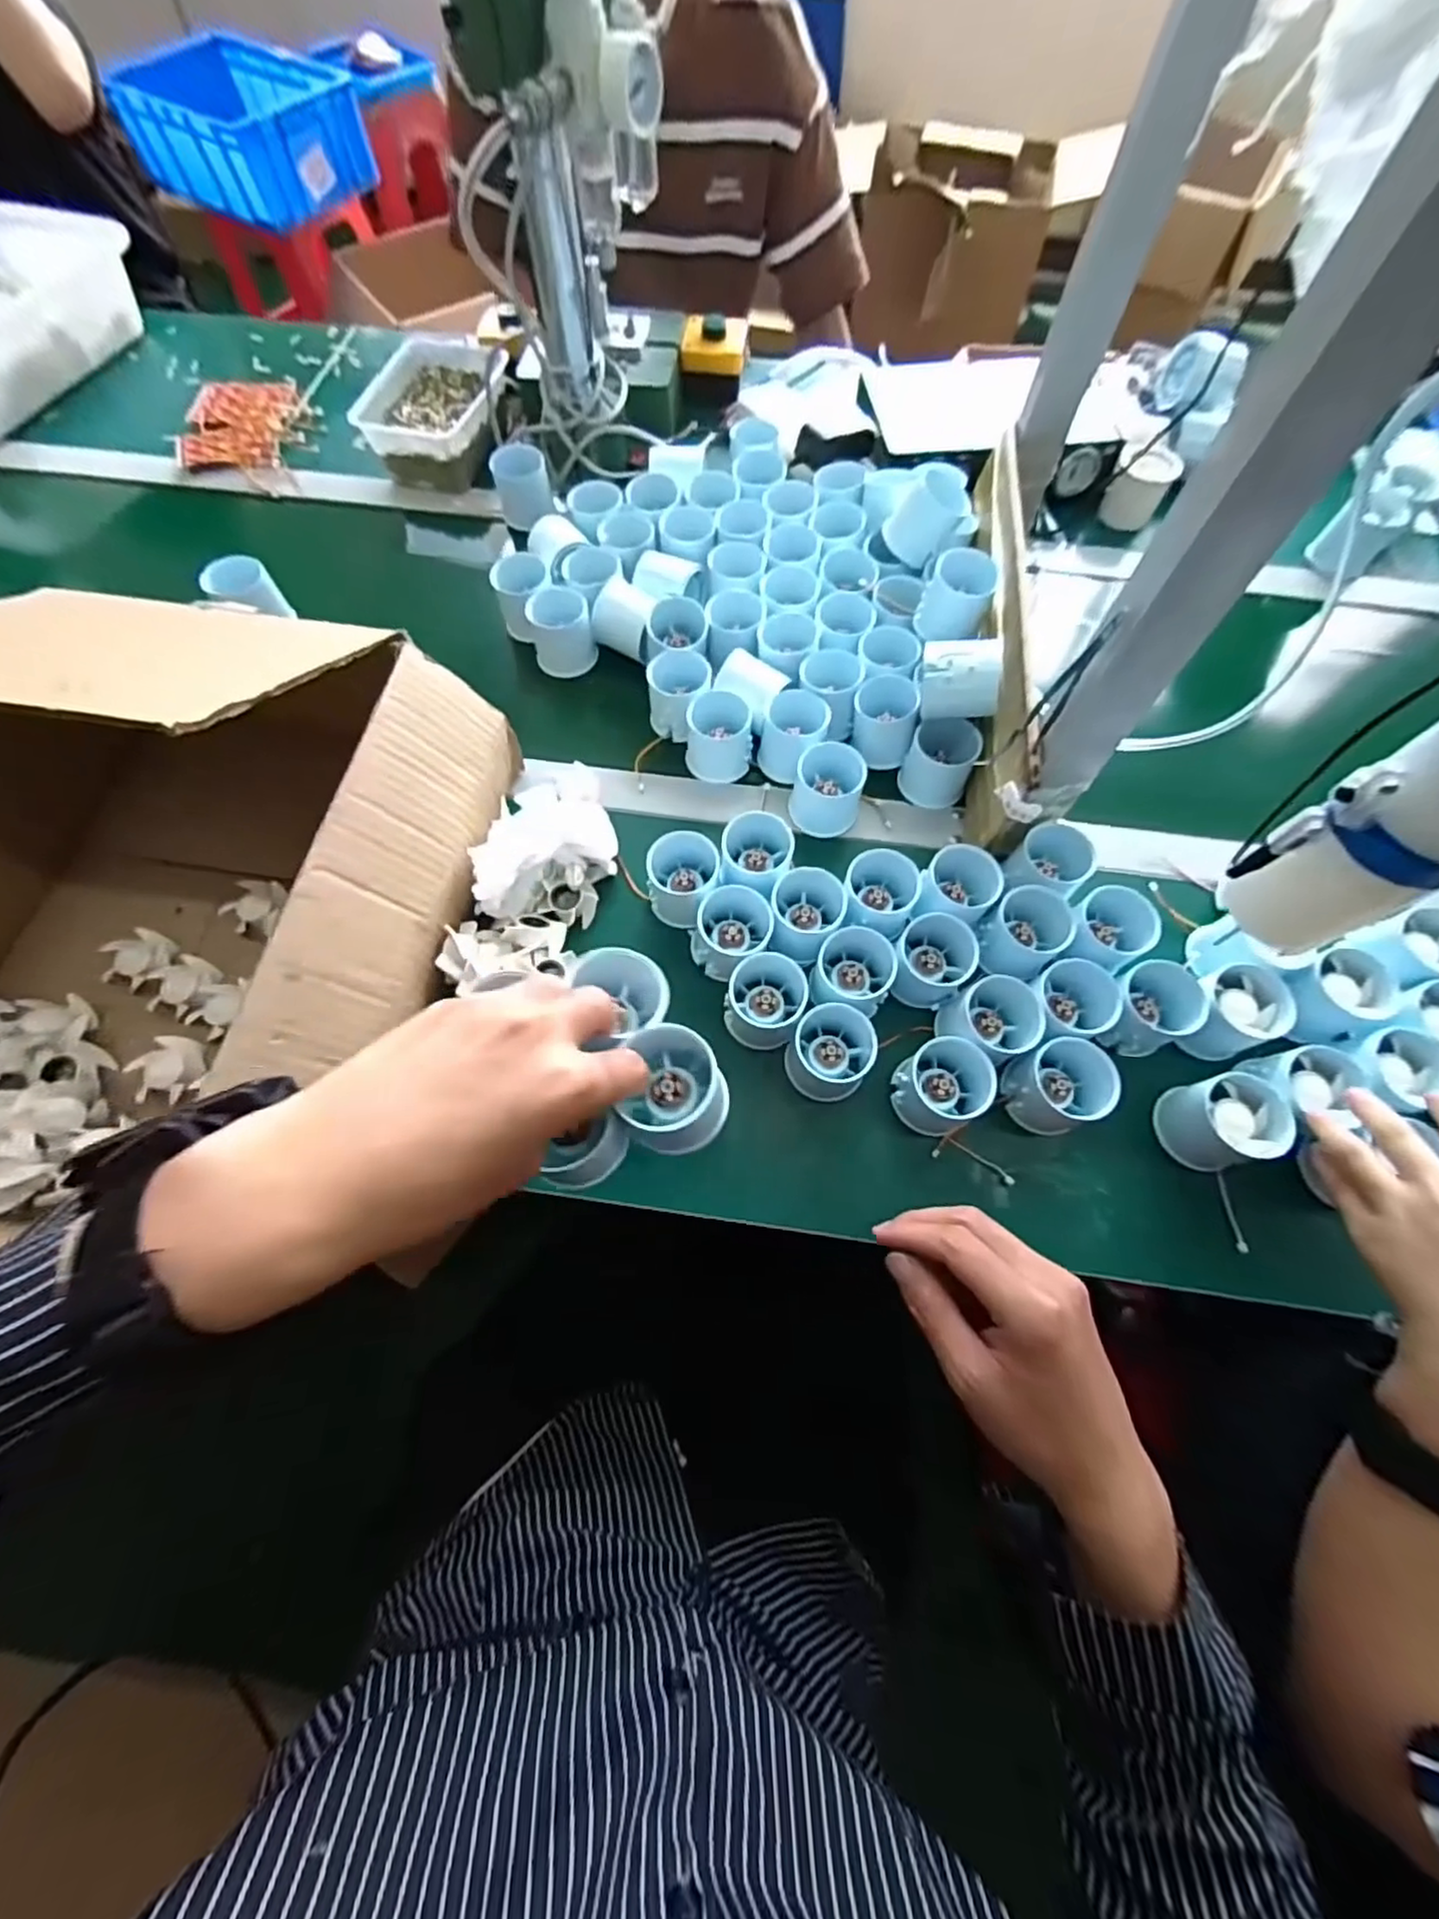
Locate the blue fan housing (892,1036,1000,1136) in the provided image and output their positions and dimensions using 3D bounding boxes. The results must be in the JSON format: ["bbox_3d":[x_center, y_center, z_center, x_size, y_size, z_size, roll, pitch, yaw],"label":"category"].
[{"bbox_3d":[0.146,0.083,0.436,0.055,0.060,0.053,0,67,0],"label":"blue fan housing"}]

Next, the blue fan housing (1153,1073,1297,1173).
[{"bbox_3d":[0.320,0.105,0.424,0.051,0.054,0.052,0,67,0],"label":"blue fan housing"}]

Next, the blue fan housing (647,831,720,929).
[{"bbox_3d":[-0.028,-0.060,0.490,0.052,0.047,0.056,8,67,3],"label":"blue fan housing"}]

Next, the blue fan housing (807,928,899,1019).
[{"bbox_3d":[0.092,0.008,0.453,0.054,0.039,0.055,17,68,7],"label":"blue fan housing"}]

